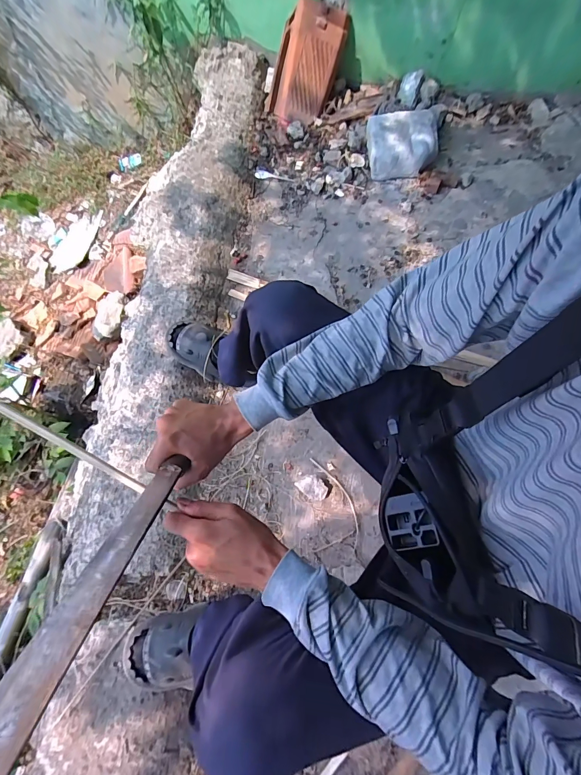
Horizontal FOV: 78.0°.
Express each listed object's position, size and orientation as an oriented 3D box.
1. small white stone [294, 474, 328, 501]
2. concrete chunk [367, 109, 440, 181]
[{"bbox_3d":[0.056,0.252,0.911,0.080,0.045,0.054,35,74,13],"label":"small white stone"},{"bbox_3d":[0.382,-0.829,1.219,0.236,0.113,0.205,1,69,2],"label":"concrete chunk"}]

